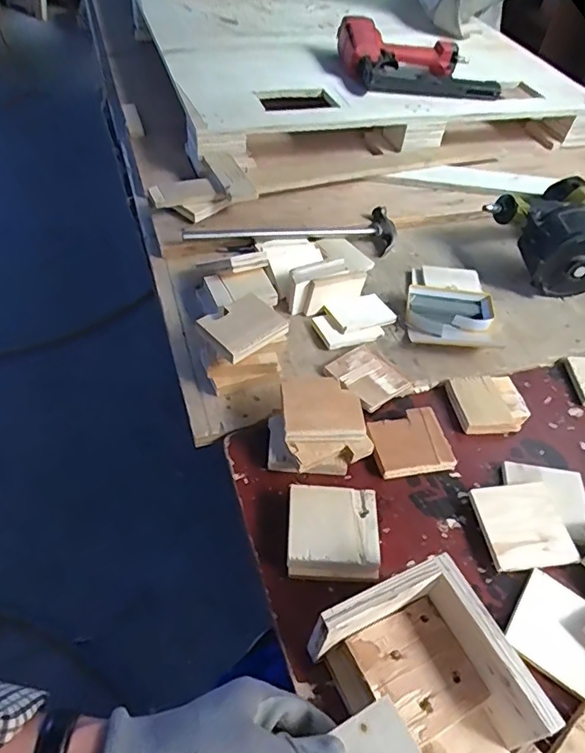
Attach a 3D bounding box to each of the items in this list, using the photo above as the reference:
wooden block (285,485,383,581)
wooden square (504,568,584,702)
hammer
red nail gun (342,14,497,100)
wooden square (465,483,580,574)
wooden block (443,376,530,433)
[{"bbox_3d":[0.042,0.162,0.541,0.092,0.029,0.092,3,48,0],"label":"wooden block"},{"bbox_3d":[0.262,0.248,0.503,0.089,0.009,0.090,30,54,22],"label":"wooden square"},{"bbox_3d":[-0.001,-0.239,0.889,0.363,0.042,0.087,-5,52,-10],"label":"hammer"},{"bbox_3d":[0.266,-0.677,1.107,0.332,0.077,0.232,7,51,-1],"label":"red nail gun"},{"bbox_3d":[0.248,0.160,0.564,0.087,0.006,0.090,-7,55,-6],"label":"wooden square"},{"bbox_3d":[0.259,0.038,0.691,0.092,0.018,0.087,-6,49,-8],"label":"wooden block"}]

